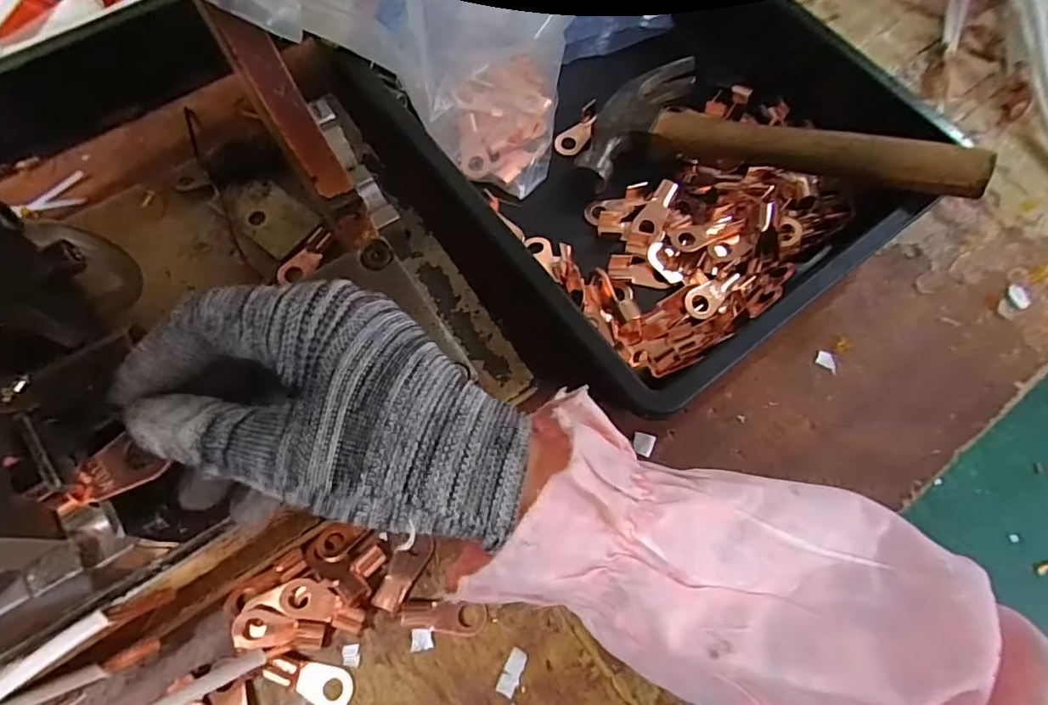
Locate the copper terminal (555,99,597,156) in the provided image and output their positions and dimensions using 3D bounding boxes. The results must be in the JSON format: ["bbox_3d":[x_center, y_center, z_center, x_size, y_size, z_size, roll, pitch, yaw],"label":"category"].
[{"bbox_3d":[0.040,-0.152,0.390,0.020,0.005,0.044,37,84,23],"label":"copper terminal"}]

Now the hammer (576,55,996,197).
[{"bbox_3d":[0.143,-0.122,0.334,0.212,0.023,0.100,21,71,27],"label":"hammer"}]

